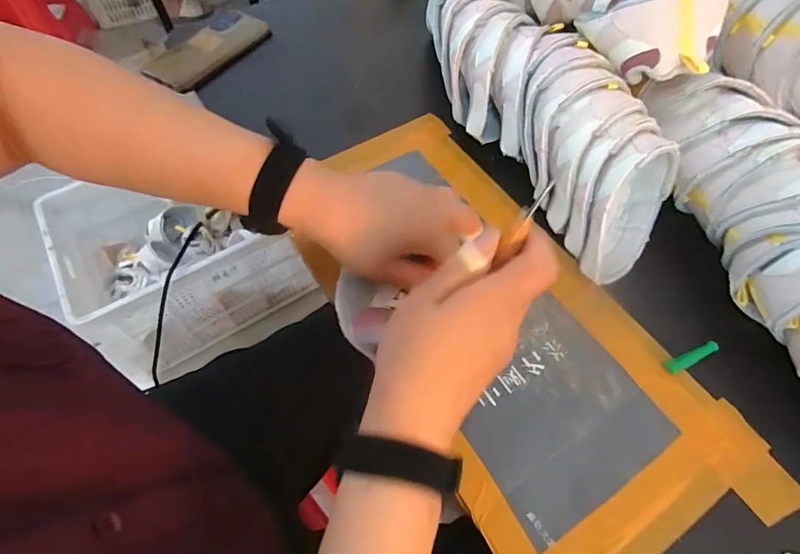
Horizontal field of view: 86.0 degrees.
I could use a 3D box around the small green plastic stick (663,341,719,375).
[{"bbox_3d":[0.236,0.064,0.346,0.047,0.012,0.011,-21,60,-13],"label":"small green plastic stick"}]

